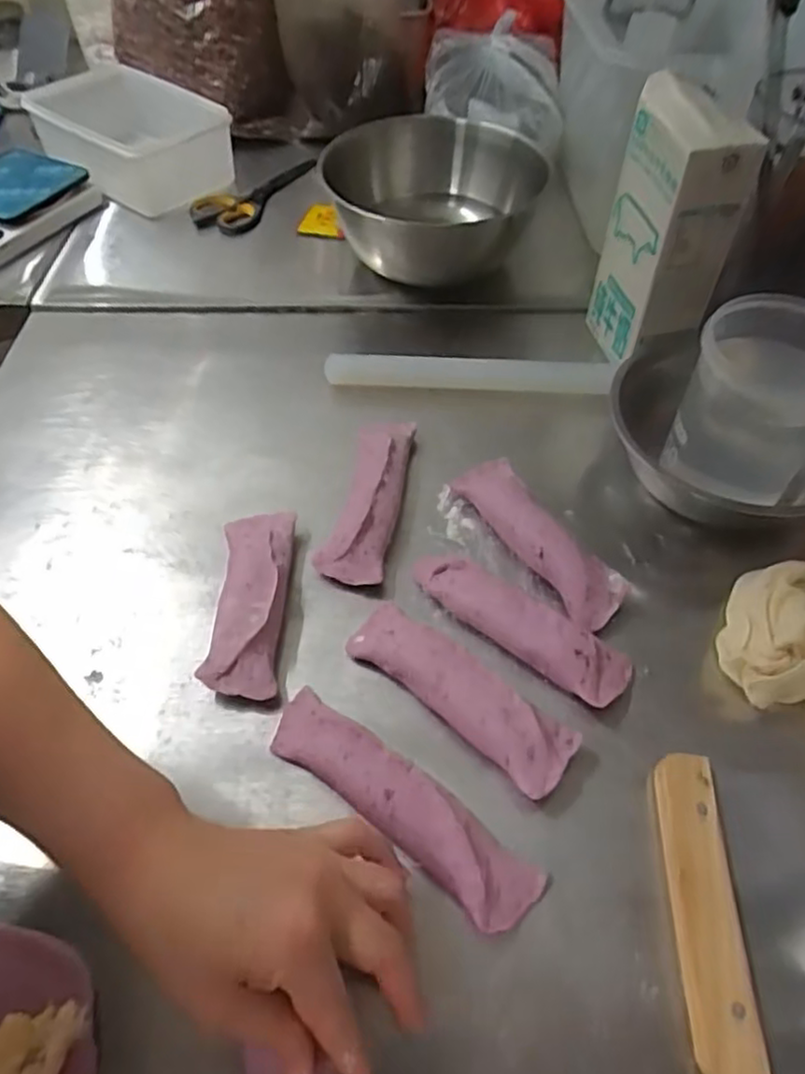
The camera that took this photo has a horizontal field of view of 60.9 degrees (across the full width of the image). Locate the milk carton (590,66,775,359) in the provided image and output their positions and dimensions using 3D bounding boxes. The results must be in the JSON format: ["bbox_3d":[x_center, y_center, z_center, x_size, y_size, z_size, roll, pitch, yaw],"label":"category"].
[{"bbox_3d":[0.210,-0.245,0.554,0.061,0.191,0.110,-11,53,-6],"label":"milk carton"}]

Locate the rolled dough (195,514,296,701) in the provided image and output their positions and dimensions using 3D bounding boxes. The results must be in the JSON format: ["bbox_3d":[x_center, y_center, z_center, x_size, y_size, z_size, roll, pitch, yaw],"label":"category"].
[{"bbox_3d":[-0.103,0.040,0.461,0.047,0.028,0.140,-1,52,1],"label":"rolled dough"}]

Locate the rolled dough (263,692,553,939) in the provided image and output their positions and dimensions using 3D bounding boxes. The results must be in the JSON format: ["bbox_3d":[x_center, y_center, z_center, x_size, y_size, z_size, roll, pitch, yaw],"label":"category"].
[{"bbox_3d":[-0.005,0.145,0.379,0.172,0.030,0.038,32,60,23],"label":"rolled dough"}]

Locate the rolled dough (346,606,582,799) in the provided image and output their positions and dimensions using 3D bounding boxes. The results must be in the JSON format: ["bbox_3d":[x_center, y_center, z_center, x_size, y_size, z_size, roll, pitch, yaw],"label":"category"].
[{"bbox_3d":[0.032,0.094,0.418,0.151,0.033,0.043,34,60,25],"label":"rolled dough"}]

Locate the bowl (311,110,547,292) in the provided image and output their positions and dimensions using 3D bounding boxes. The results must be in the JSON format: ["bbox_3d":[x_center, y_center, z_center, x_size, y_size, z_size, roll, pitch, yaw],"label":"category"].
[{"bbox_3d":[0.022,-0.320,0.680,0.209,0.101,0.209,-1,52,1],"label":"bowl"}]

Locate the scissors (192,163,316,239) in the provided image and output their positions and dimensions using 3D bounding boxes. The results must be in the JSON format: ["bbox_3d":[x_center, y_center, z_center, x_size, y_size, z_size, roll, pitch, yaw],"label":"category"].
[{"bbox_3d":[-0.173,-0.408,0.810,0.073,0.020,0.174,24,57,19],"label":"scissors"}]

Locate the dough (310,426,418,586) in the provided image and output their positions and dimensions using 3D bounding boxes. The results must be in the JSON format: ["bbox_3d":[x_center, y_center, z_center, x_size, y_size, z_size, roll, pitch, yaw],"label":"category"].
[{"bbox_3d":[-0.025,-0.030,0.512,0.046,0.029,0.143,8,53,8],"label":"dough"}]

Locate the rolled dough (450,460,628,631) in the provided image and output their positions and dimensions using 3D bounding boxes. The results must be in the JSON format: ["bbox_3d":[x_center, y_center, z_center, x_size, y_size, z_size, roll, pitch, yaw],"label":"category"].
[{"bbox_3d":[0.097,0.000,0.490,0.043,0.030,0.150,-27,56,-18],"label":"rolled dough"}]

